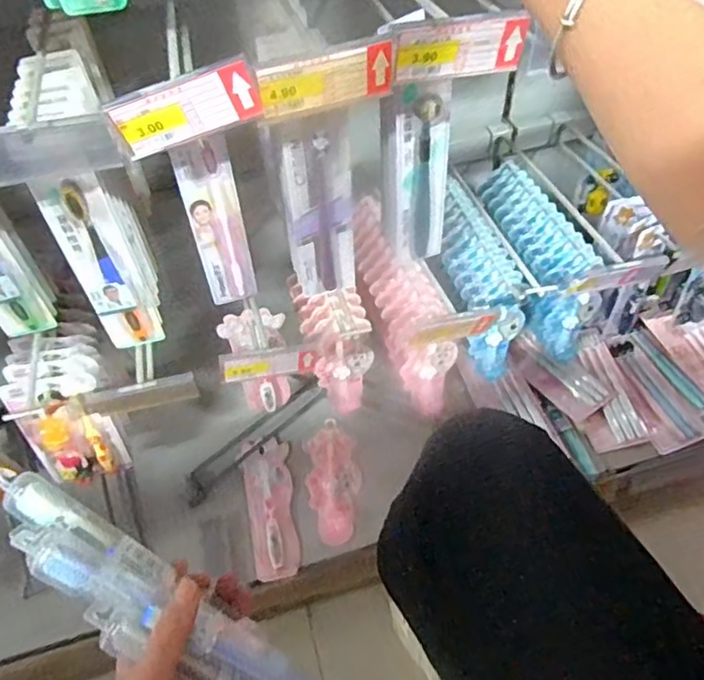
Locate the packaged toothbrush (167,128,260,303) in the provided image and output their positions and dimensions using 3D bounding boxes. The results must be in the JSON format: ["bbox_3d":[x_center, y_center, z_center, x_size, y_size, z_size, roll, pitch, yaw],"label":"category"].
[{"bbox_3d":[-0.121,-0.099,0.548,0.048,0.185,0.023,-12,50,-8],"label":"packaged toothbrush"}]

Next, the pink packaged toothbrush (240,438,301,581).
[{"bbox_3d":[-0.116,0.229,0.832,0.069,0.008,0.208,-8,50,-4],"label":"pink packaged toothbrush"}]

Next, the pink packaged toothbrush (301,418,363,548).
[{"bbox_3d":[-0.025,0.199,0.851,0.078,0.028,0.181,-9,50,-6],"label":"pink packaged toothbrush"}]

